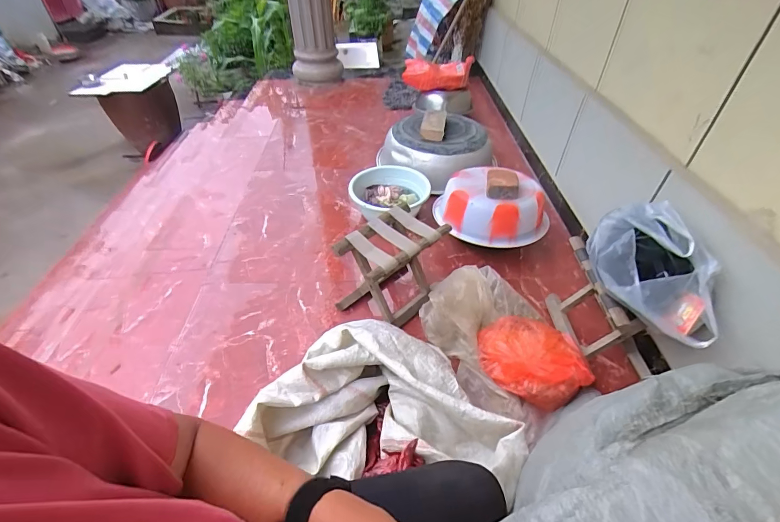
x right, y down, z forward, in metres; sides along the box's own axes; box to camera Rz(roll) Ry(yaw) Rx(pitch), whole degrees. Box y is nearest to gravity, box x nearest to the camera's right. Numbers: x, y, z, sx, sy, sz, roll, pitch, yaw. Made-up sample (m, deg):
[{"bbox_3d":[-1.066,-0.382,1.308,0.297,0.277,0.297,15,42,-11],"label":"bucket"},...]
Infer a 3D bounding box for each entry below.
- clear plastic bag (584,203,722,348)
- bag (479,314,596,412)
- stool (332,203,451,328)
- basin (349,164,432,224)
[{"bbox_3d":[0.630,0.022,0.886,0.318,0.199,0.177,29,50,26],"label":"clear plastic bag"},{"bbox_3d":[0.403,0.277,1.067,0.299,0.103,0.236,29,50,26],"label":"bag"},{"bbox_3d":[0.008,0.028,1.192,0.307,0.283,0.208,-34,54,-31],"label":"stool"},{"bbox_3d":[-0.001,-0.288,1.622,0.312,0.130,0.292,0,44,0],"label":"basin"}]

